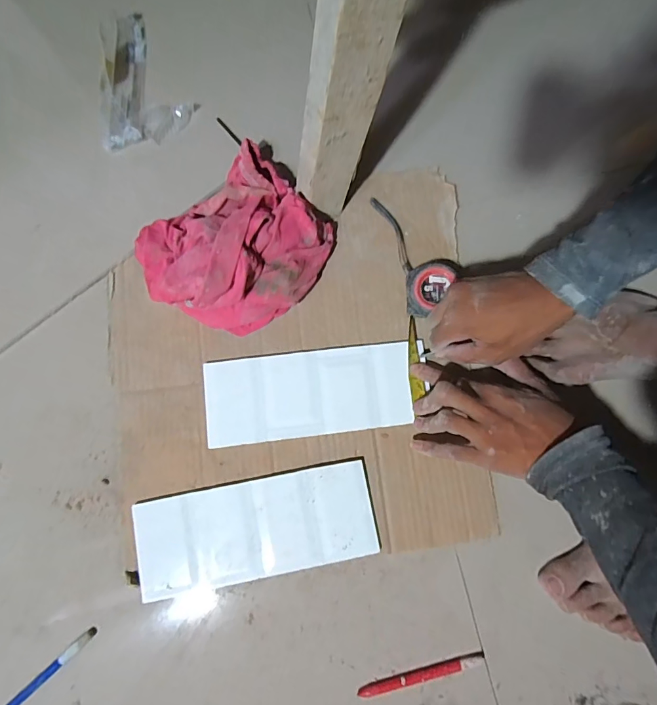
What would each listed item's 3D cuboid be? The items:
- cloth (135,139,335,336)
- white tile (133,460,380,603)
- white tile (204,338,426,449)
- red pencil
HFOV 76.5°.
[{"bbox_3d":[-0.102,-0.121,0.457,0.200,0.090,0.173,-38,82,-7],"label":"cloth"},{"bbox_3d":[-0.077,0.186,0.444,0.247,0.013,0.097,-11,79,-3],"label":"white tile"},{"bbox_3d":[-0.021,0.043,0.467,0.227,0.008,0.094,-7,79,-2],"label":"white tile"},{"bbox_3d":[0.095,0.330,0.425,0.129,0.005,0.010,-12,79,-3],"label":"red pencil"}]

